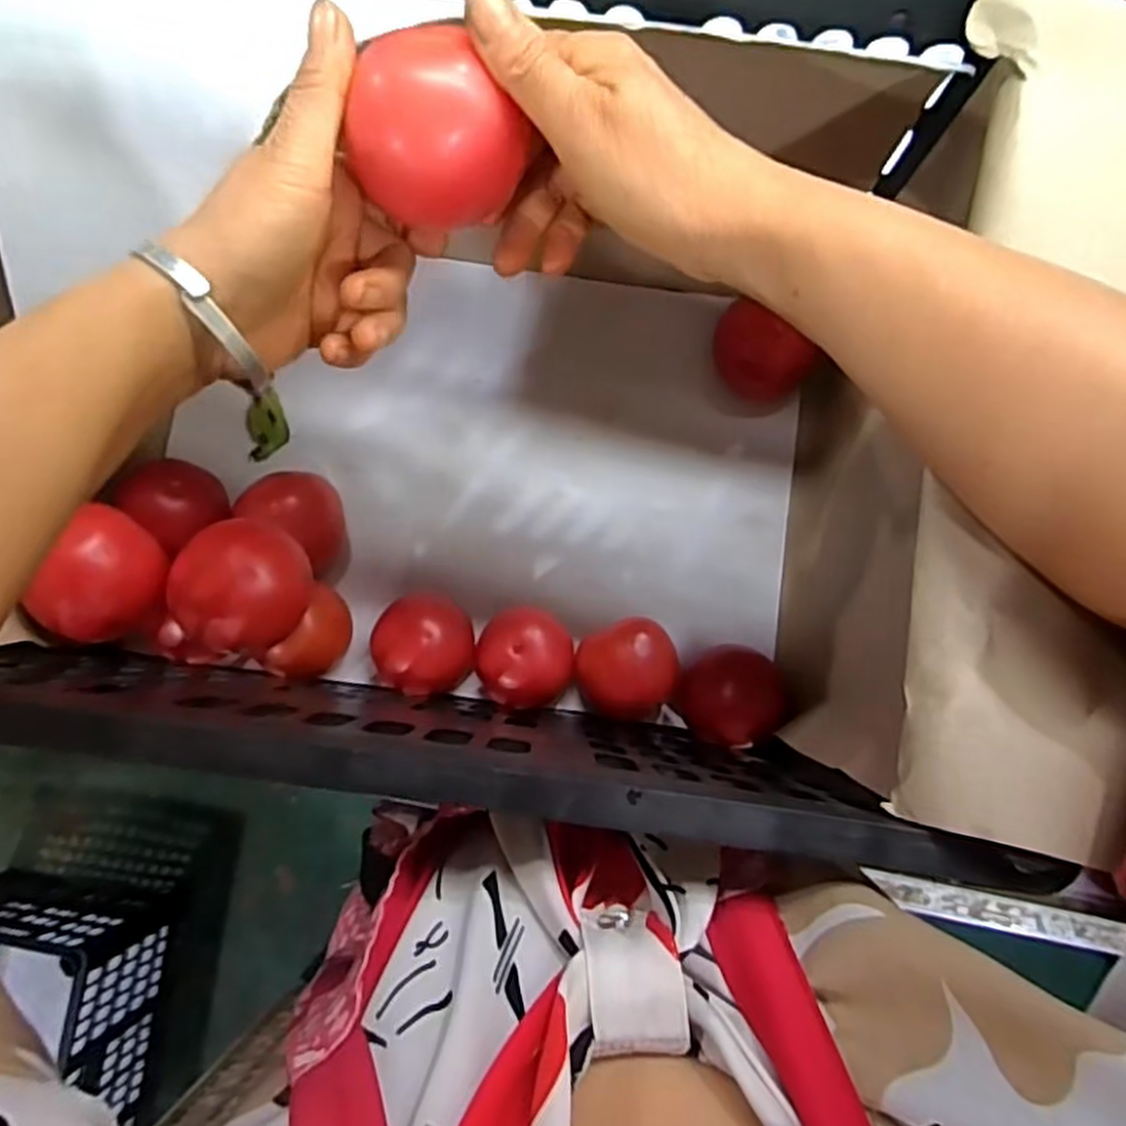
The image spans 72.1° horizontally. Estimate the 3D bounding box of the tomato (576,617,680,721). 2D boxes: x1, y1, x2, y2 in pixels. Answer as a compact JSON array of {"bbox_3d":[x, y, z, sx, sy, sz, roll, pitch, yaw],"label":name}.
[{"bbox_3d":[0.042,0.070,0.496,0.063,0.056,0.058,0,83,1],"label":"tomato"}]

